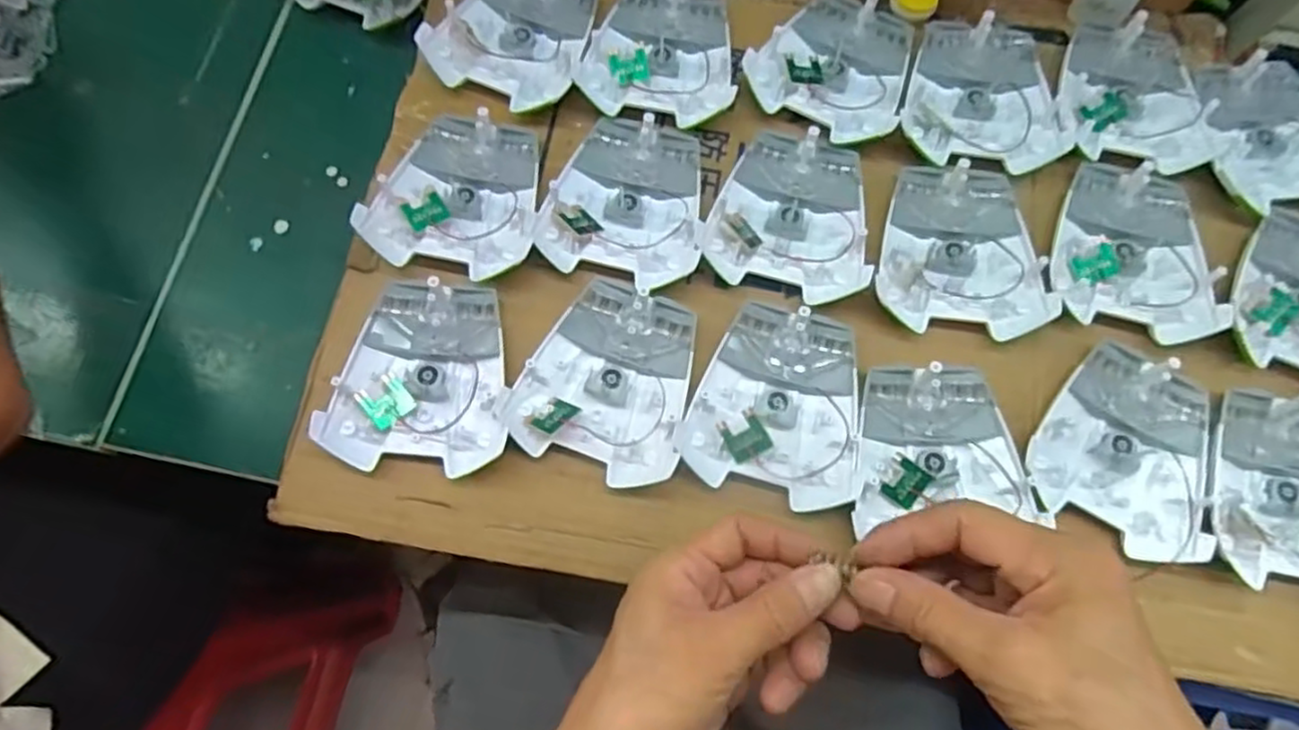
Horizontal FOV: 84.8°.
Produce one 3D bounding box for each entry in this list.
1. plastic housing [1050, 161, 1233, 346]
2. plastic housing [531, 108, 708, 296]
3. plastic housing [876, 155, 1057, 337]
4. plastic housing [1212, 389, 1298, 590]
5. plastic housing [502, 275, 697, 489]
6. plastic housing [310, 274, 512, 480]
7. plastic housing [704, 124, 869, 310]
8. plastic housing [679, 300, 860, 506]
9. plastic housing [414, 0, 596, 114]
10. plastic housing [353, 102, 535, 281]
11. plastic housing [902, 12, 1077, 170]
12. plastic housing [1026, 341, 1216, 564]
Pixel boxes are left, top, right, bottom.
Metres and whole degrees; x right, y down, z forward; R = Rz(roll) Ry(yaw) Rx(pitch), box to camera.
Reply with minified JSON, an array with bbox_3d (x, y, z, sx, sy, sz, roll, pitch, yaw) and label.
[{"bbox_3d":[0.293,-0.071,0.426,0.094,0.018,0.108,18,74,3],"label":"plastic housing"},{"bbox_3d":[-0.011,-0.102,0.436,0.093,0.024,0.109,15,74,3],"label":"plastic housing"},{"bbox_3d":[0.186,-0.071,0.428,0.095,0.019,0.107,3,74,-1],"label":"plastic housing"},{"bbox_3d":[0.356,0.069,0.388,0.099,0.015,0.108,13,74,2],"label":"plastic housing"},{"bbox_3d":[-0.021,0.007,0.405,0.093,0.021,0.108,20,75,4],"label":"plastic housing"},{"bbox_3d":[-0.126,0.004,0.403,0.095,0.023,0.108,5,74,0],"label":"plastic housing"},{"bbox_3d":[0.088,-0.093,0.434,0.094,0.021,0.105,17,74,3],"label":"plastic housing"},{"bbox_3d":[0.074,0.020,0.402,0.094,0.023,0.107,17,74,3],"label":"plastic housing"},{"bbox_3d":[-0.085,-0.222,0.469,0.098,0.022,0.110,24,75,5],"label":"plastic housing"},{"bbox_3d":[-0.114,-0.106,0.437,0.096,0.034,0.108,11,74,2],"label":"plastic housing"},{"bbox_3d":[0.215,-0.176,0.455,0.097,0.019,0.107,9,74,1],"label":"plastic housing"},{"bbox_3d":[0.268,0.045,0.396,0.096,0.021,0.107,31,76,7],"label":"plastic housing"}]

